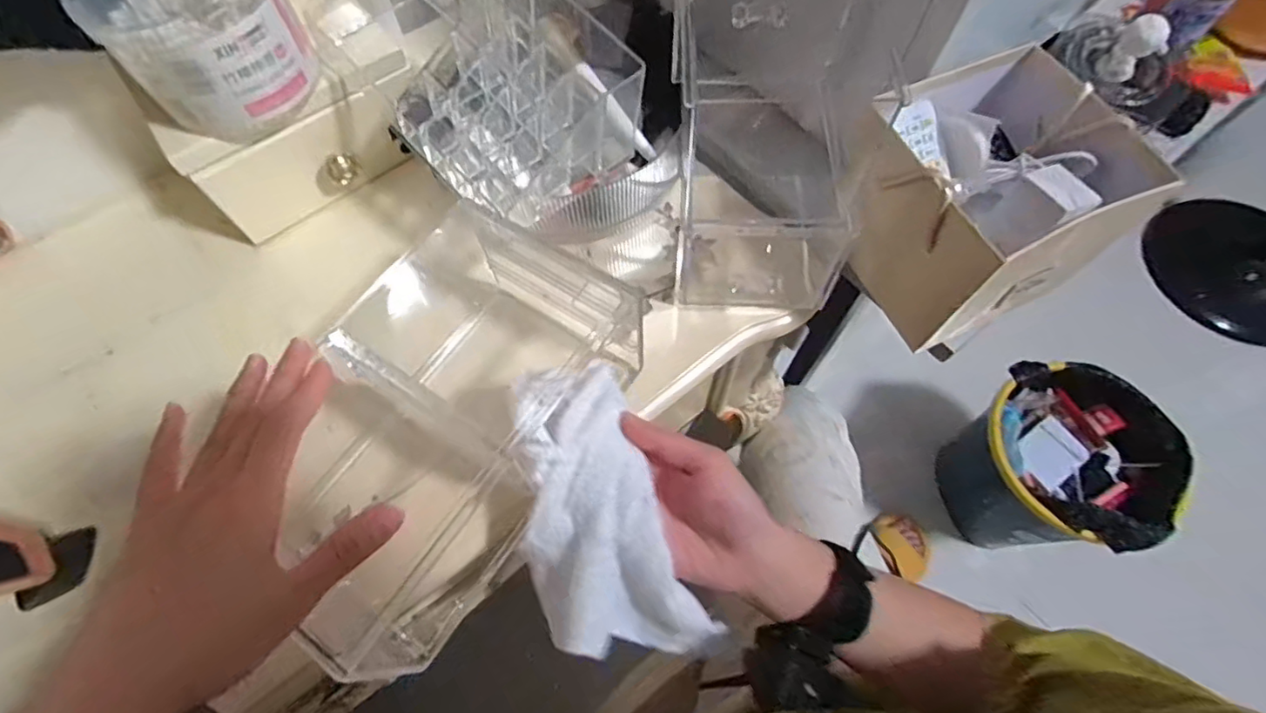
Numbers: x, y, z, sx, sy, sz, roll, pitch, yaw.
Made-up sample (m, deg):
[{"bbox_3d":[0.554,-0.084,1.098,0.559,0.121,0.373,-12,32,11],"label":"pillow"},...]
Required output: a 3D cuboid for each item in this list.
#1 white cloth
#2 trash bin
[{"bbox_3d":[-0.020,0.103,0.350,0.088,0.034,0.189,-18,98,-7],"label":"white cloth"},{"bbox_3d":[0.681,0.191,0.974,0.261,0.319,0.262,-1,64,1],"label":"trash bin"}]

